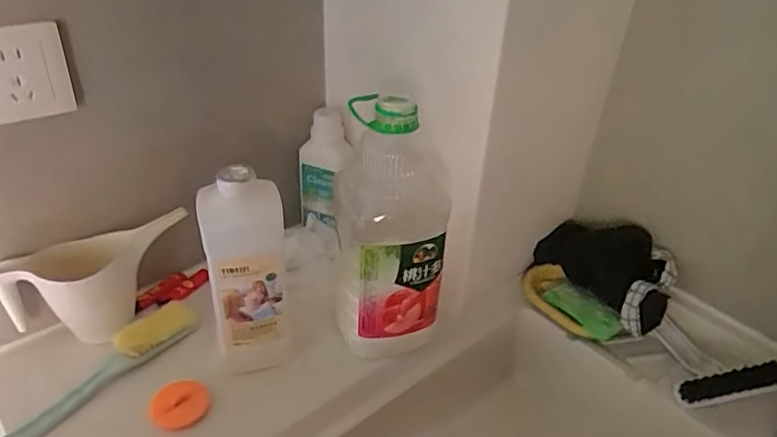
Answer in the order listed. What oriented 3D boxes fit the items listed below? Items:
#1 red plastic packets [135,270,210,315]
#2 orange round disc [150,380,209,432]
[{"bbox_3d":[-0.271,0.089,0.711,0.028,0.021,0.096,28,42,32],"label":"red plastic packets"},{"bbox_3d":[-0.210,0.186,0.566,0.053,0.011,0.052,30,43,33],"label":"orange round disc"}]

